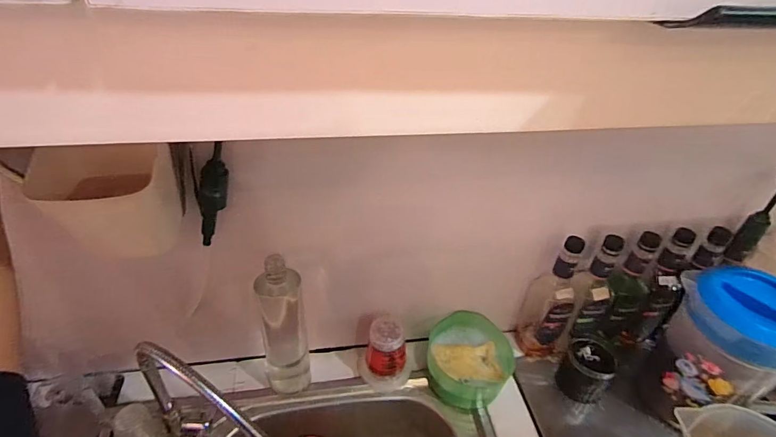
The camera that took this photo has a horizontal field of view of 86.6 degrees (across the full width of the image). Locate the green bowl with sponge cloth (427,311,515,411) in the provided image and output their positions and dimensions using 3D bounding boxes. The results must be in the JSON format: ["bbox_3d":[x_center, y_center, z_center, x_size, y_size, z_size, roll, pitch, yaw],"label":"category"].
[{"bbox_3d":[0.151,0.258,0.764,0.147,0.057,0.160,2,37,-2],"label":"green bowl with sponge cloth"}]

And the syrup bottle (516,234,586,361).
[{"bbox_3d":[0.299,0.149,0.759,0.086,0.272,0.072,24,42,25],"label":"syrup bottle"}]

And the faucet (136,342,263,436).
[{"bbox_3d":[-0.209,0.289,0.544,0.279,0.262,0.044,19,40,20],"label":"faucet"}]

